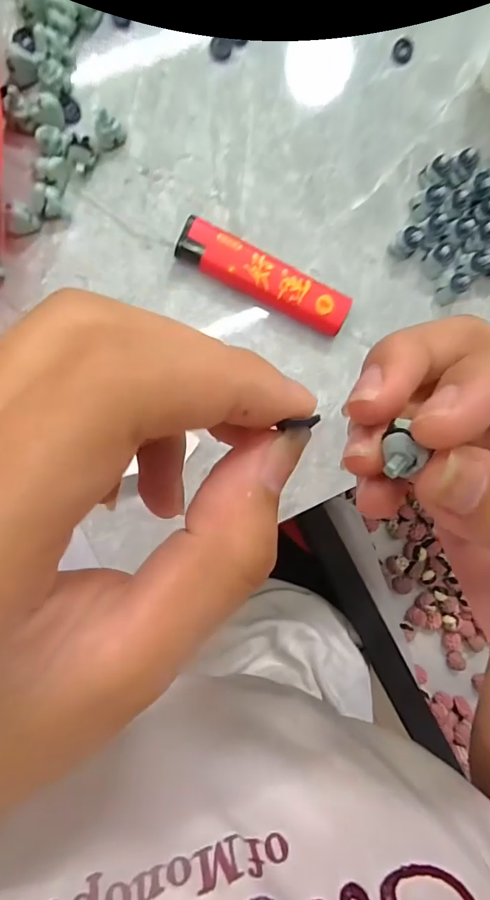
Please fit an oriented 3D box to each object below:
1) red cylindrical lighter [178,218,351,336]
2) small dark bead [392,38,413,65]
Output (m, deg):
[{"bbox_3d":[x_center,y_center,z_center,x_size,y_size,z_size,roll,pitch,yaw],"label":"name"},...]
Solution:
[{"bbox_3d":[0.008,-0.074,0.188,0.077,0.011,0.020,27,90,-6],"label":"red cylindrical lighter"},{"bbox_3d":[0.071,-0.180,0.194,0.009,0.004,0.011,27,89,-9],"label":"small dark bead"}]

